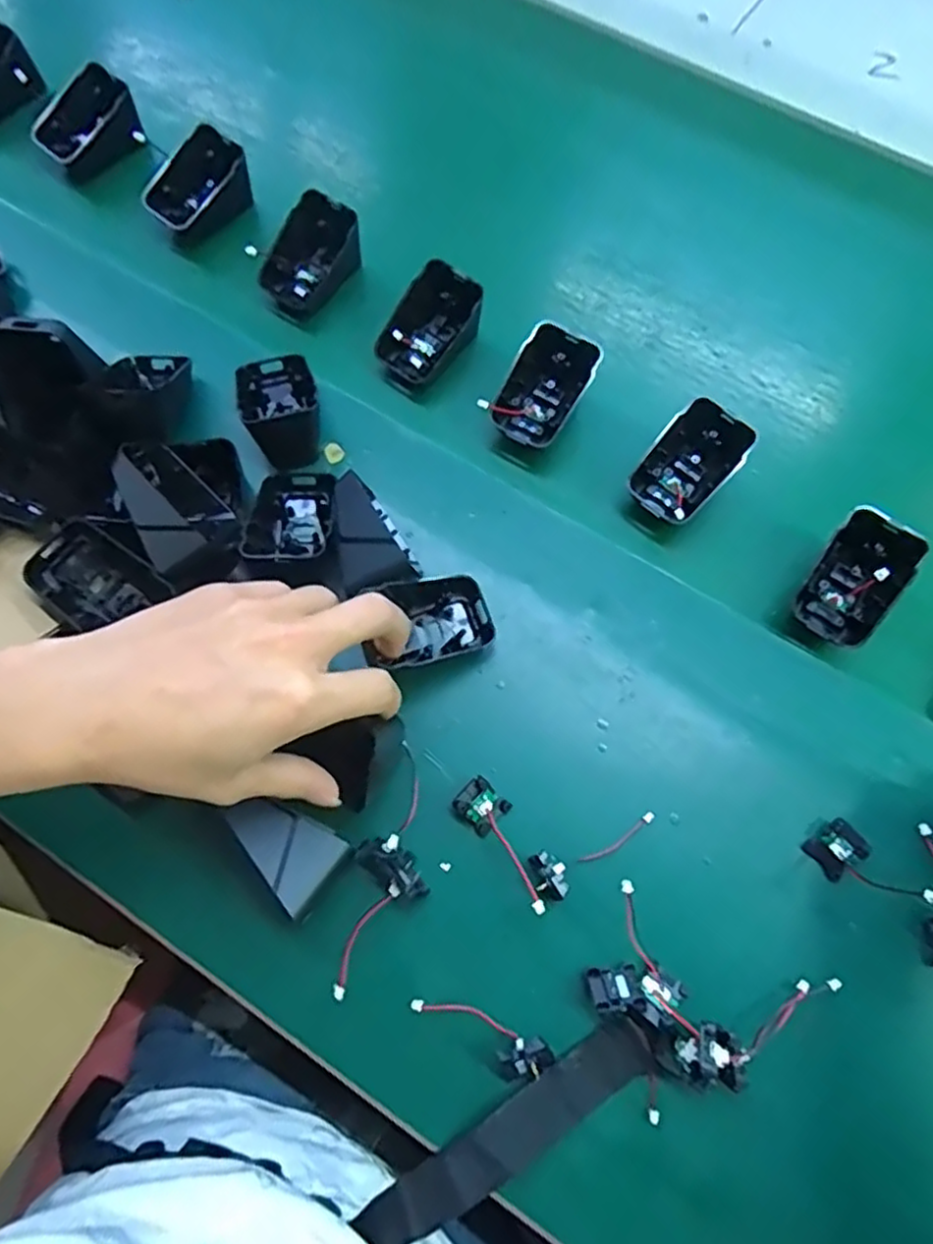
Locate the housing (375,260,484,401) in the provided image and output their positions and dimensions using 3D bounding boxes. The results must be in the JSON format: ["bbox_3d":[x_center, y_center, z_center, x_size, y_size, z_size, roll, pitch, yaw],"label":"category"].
[{"bbox_3d":[-0.022,-0.180,0.424,0.046,0.039,0.064,39,74,11],"label":"housing"}]

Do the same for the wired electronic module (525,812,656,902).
[{"bbox_3d":[0.064,0.112,0.331,0.067,0.018,0.022,-20,72,-8],"label":"wired electronic module"}]

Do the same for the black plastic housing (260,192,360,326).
[{"bbox_3d":[-0.100,-0.233,0.440,0.039,0.043,0.063,41,75,12],"label":"black plastic housing"}]

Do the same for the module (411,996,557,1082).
[{"bbox_3d":[0.008,0.185,0.311,0.067,0.012,0.018,27,72,8],"label":"module"}]

